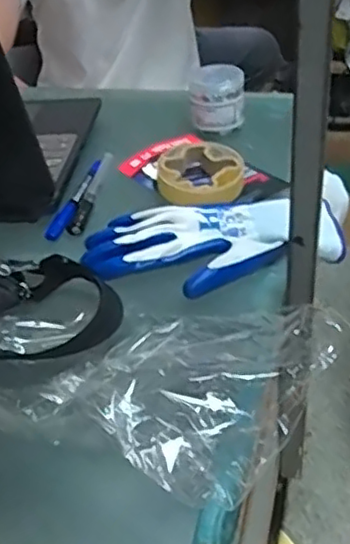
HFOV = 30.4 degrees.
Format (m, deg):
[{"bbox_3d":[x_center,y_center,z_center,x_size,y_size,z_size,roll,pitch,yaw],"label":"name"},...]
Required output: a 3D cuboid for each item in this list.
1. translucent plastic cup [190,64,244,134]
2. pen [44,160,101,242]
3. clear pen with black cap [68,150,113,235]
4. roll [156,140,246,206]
[{"bbox_3d":[0.047,-0.194,0.712,0.057,0.064,0.050,-4,38,2],"label":"translucent plastic cup"},{"bbox_3d":[-0.093,-0.069,0.615,0.016,0.013,0.127,5,39,13],"label":"pen"},{"bbox_3d":[-0.078,-0.080,0.628,0.013,0.015,0.141,2,39,10],"label":"clear pen with black cap"},{"bbox_3d":[0.023,-0.091,0.604,0.078,0.025,0.085,-4,38,3],"label":"roll"}]

